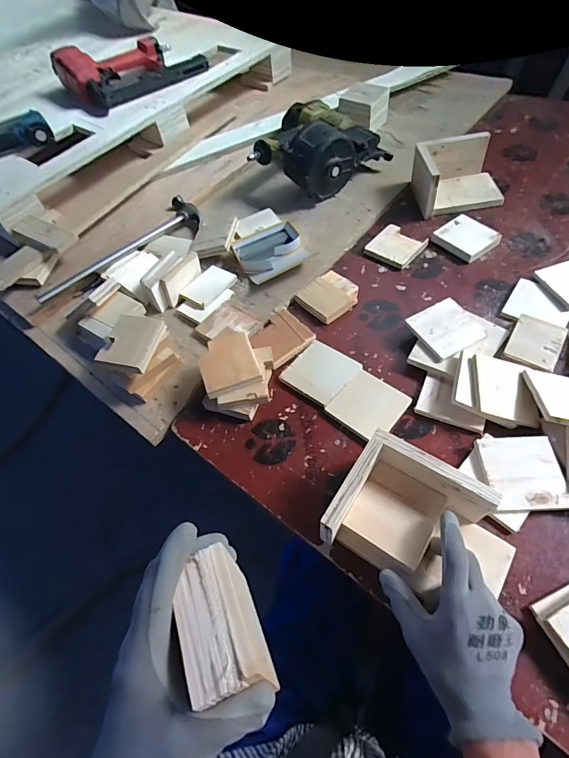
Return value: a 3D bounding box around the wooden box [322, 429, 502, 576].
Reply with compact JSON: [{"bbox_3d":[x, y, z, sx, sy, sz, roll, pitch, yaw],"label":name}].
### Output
[{"bbox_3d":[0.130,0.152,0.439,0.138,0.087,0.127,31,66,19],"label":"wooden box"}]

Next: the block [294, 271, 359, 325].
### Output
[{"bbox_3d":[0.079,-0.146,0.697,0.094,0.019,0.086,-37,62,-17],"label":"block"}]

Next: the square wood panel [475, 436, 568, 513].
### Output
[{"bbox_3d":[0.297,0.116,0.493,0.092,0.013,0.092,-3,58,3],"label":"square wood panel"}]

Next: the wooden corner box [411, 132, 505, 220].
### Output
[{"bbox_3d":[0.349,-0.410,0.788,0.162,0.086,0.119,-7,58,1],"label":"wooden corner box"}]

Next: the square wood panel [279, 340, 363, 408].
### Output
[{"bbox_3d":[0.055,-0.010,0.615,0.091,0.009,0.092,34,67,23],"label":"square wood panel"}]

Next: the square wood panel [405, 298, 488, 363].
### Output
[{"bbox_3d":[0.245,-0.077,0.606,0.090,0.009,0.089,-26,60,-7],"label":"square wood panel"}]

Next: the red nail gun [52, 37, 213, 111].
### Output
[{"bbox_3d":[-0.373,-0.769,0.979,0.331,0.075,0.206,-30,60,-13],"label":"red nail gun"}]

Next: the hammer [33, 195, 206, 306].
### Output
[{"bbox_3d":[-0.303,-0.244,0.778,0.094,0.027,0.354,35,67,23],"label":"hammer"}]

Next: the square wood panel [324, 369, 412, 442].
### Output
[{"bbox_3d":[0.122,0.038,0.579,0.091,0.008,0.091,35,67,23],"label":"square wood panel"}]

